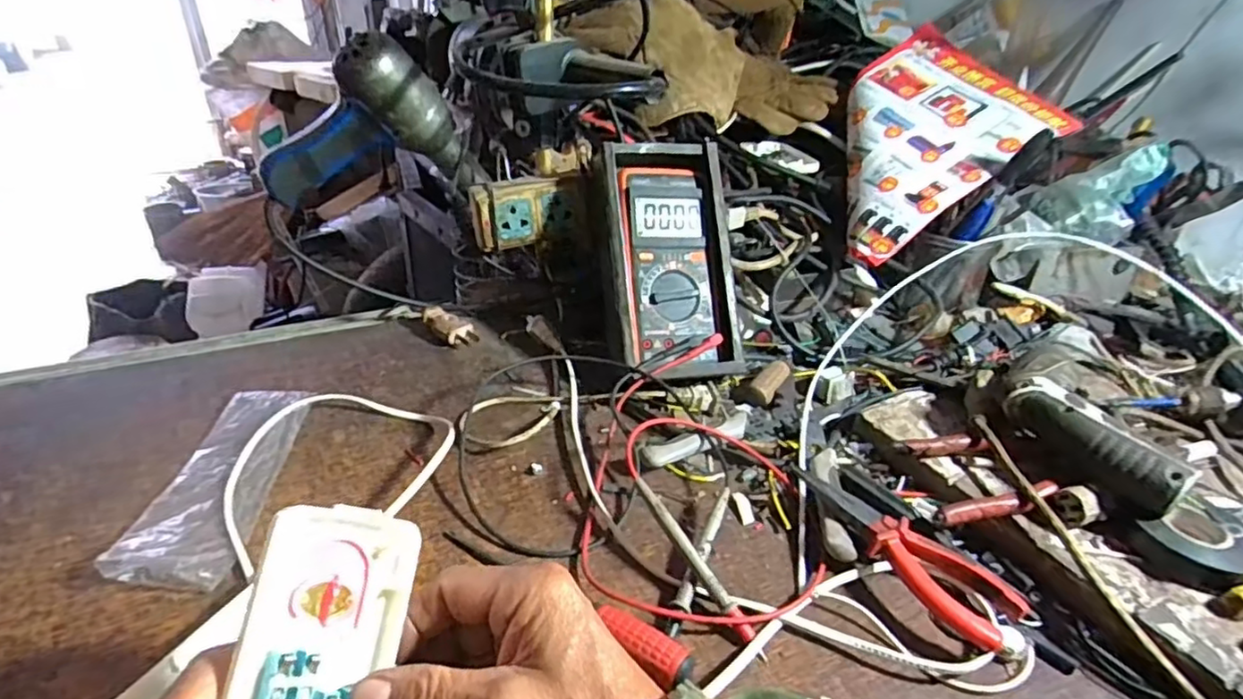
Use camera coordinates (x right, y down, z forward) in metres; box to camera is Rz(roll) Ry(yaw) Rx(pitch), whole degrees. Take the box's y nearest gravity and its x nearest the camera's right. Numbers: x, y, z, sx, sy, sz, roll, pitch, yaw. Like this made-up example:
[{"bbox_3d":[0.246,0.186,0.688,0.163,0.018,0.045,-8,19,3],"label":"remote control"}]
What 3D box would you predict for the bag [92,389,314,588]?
[{"bbox_3d":[-0.267,0.082,0.434,0.069,0.020,0.176,-1,33,-6],"label":"bag"}]

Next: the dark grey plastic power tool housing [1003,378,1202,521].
[{"bbox_3d":[0.323,0.064,0.449,0.033,0.040,0.109,-17,38,-27],"label":"dark grey plastic power tool housing"}]

